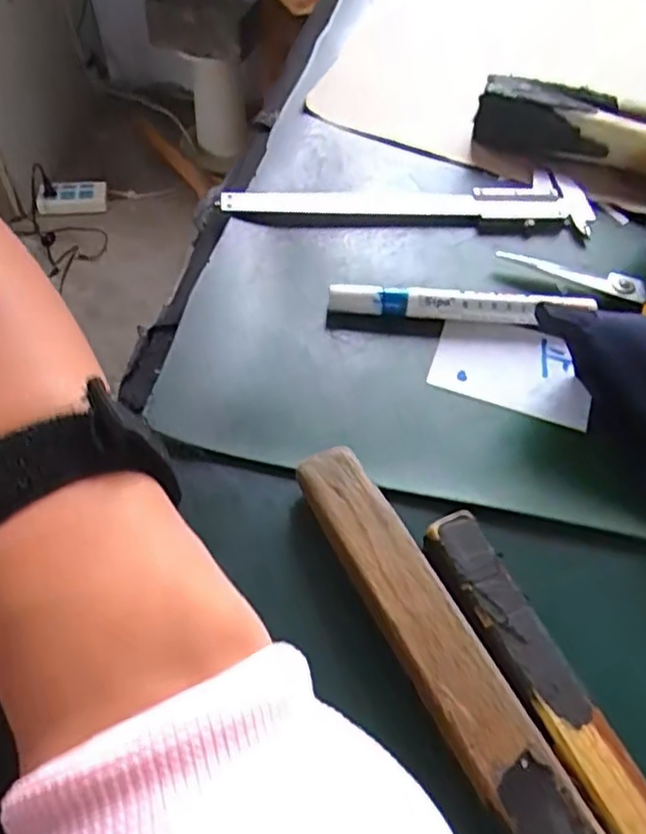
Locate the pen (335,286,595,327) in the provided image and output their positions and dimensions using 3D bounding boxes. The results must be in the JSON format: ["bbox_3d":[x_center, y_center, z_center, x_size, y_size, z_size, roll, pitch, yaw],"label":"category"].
[{"bbox_3d":[0.075,-0.060,0.361,0.140,0.016,0.015,1,52,-1],"label":"pen"}]

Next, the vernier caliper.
[{"bbox_3d":[0.053,-0.139,0.417,0.227,0.013,0.051,0,53,-2],"label":"vernier caliper"}]

